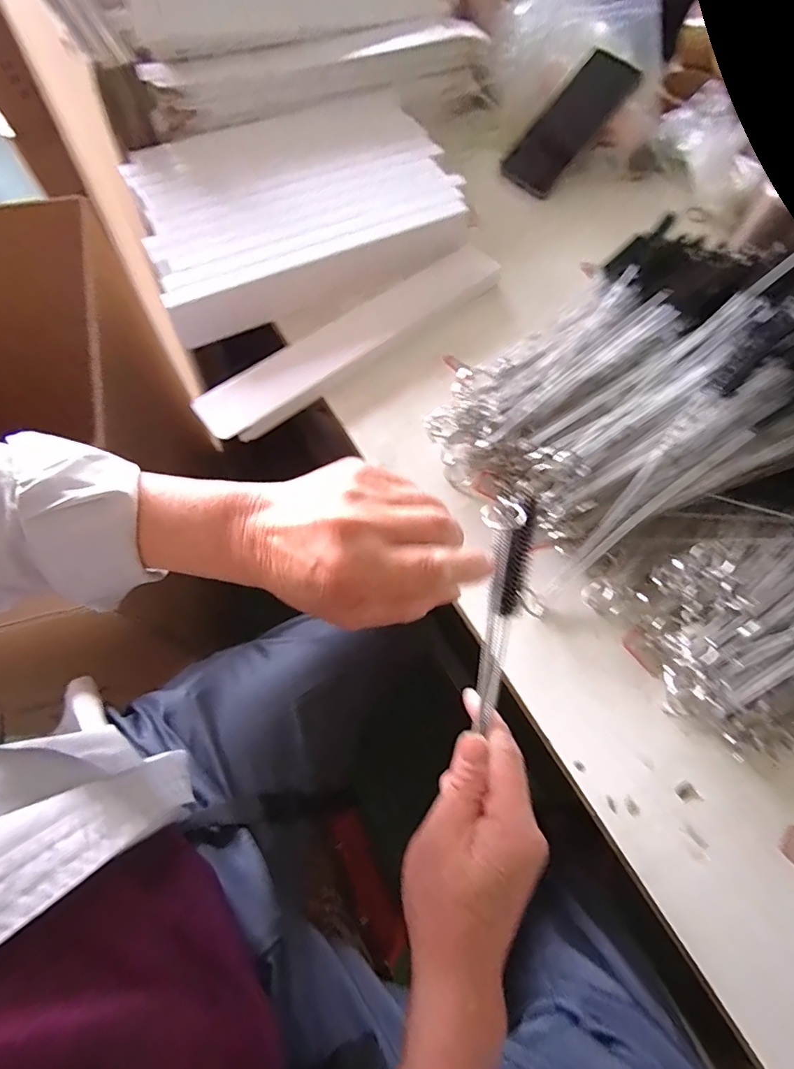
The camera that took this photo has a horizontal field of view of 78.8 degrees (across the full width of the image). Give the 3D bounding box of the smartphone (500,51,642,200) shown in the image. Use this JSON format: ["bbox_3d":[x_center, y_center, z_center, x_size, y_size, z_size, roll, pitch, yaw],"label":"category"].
[{"bbox_3d":[0.199,-0.477,0.565,0.065,0.011,0.152,42,108,-5],"label":"smartphone"}]

